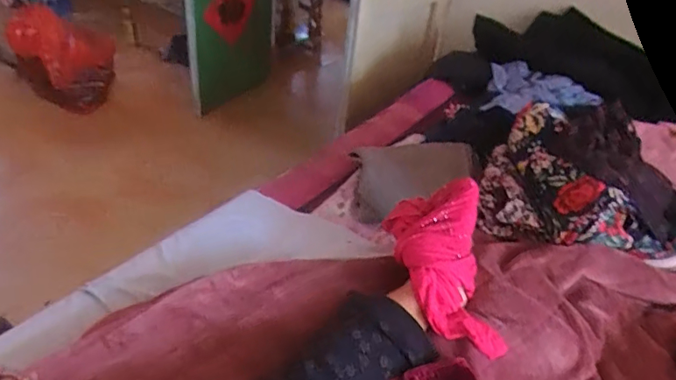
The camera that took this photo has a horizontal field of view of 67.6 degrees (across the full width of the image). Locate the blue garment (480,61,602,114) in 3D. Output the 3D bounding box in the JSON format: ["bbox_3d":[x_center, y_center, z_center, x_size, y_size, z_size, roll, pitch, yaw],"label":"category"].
[{"bbox_3d":[0.532,-0.291,1.404,0.302,0.070,0.227,-1,38,-11],"label":"blue garment"}]

